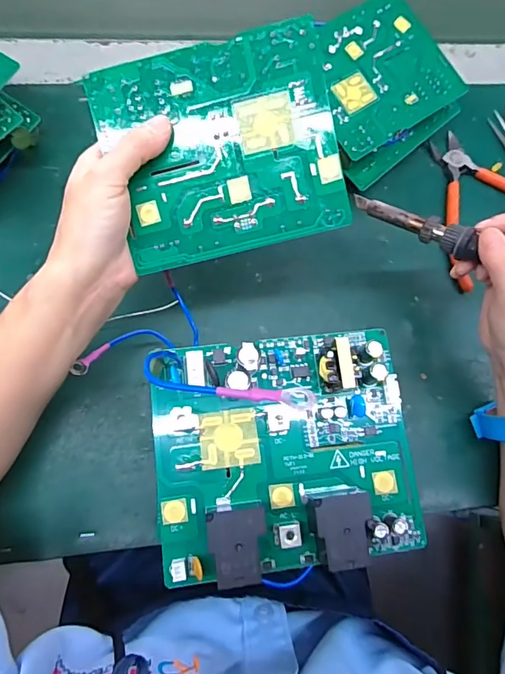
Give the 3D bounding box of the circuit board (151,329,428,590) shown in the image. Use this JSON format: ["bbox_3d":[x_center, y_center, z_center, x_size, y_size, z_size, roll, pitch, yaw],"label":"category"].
[{"bbox_3d":[0.017,0.055,0.223,0.129,0.033,0.111,-5,78,-7],"label":"circuit board"}]

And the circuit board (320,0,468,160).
[{"bbox_3d":[0.107,-0.229,0.387,0.128,0.004,0.112,-33,83,-12],"label":"circuit board"}]

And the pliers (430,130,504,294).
[{"bbox_3d":[0.213,-0.128,0.419,0.125,0.011,0.137,-29,82,-11],"label":"pliers"}]

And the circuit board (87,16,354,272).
[{"bbox_3d":[-0.017,-0.106,0.259,0.129,0.004,0.113,-13,99,3],"label":"circuit board"}]

